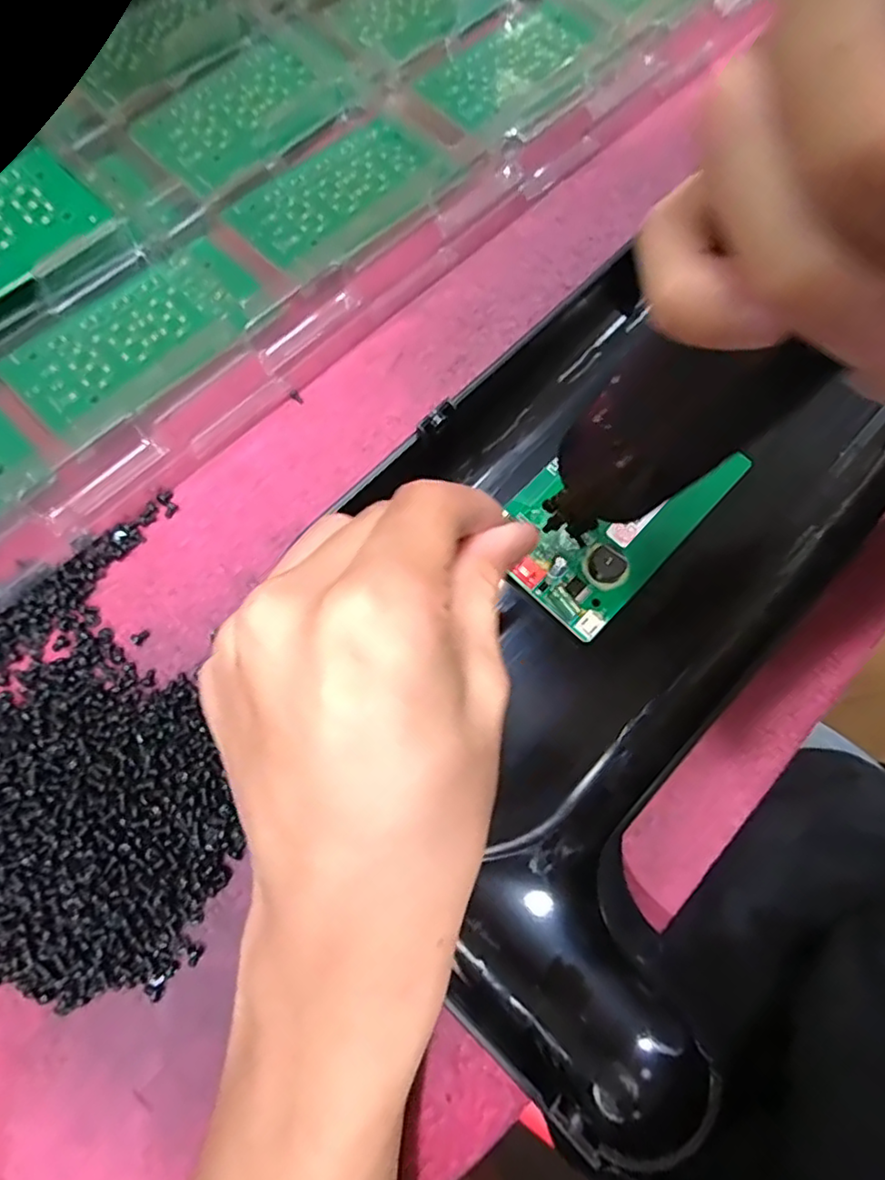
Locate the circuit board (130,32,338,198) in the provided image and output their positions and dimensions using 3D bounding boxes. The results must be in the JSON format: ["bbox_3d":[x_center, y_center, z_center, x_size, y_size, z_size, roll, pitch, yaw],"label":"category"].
[{"bbox_3d":[-0.097,-0.226,0.297,0.087,0.004,0.064,-41,77,-15],"label":"circuit board"}]

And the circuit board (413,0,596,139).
[{"bbox_3d":[0.035,-0.270,0.319,0.050,0.005,0.103,40,73,9],"label":"circuit board"}]

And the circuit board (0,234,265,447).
[{"bbox_3d":[-0.127,-0.107,0.261,0.104,0.004,0.057,-38,75,-13],"label":"circuit board"}]

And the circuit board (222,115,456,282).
[{"bbox_3d":[-0.046,-0.181,0.284,0.095,0.008,0.058,-34,75,-13],"label":"circuit board"}]

